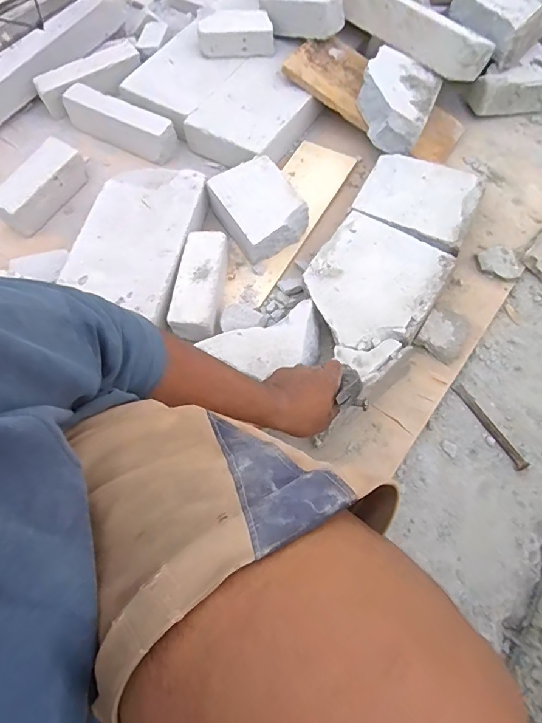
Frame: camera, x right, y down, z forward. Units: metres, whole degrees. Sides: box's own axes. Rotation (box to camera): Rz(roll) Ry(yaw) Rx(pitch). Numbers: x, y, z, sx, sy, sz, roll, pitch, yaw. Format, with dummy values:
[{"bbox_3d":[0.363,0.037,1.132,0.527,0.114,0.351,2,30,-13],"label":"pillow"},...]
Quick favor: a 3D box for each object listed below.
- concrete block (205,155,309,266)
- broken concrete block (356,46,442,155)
[{"bbox_3d":[-0.027,-0.302,0.880,0.154,0.060,0.185,-29,68,-12],"label":"concrete block"},{"bbox_3d":[0.265,-0.555,0.942,0.154,0.071,0.216,22,67,11],"label":"broken concrete block"}]

